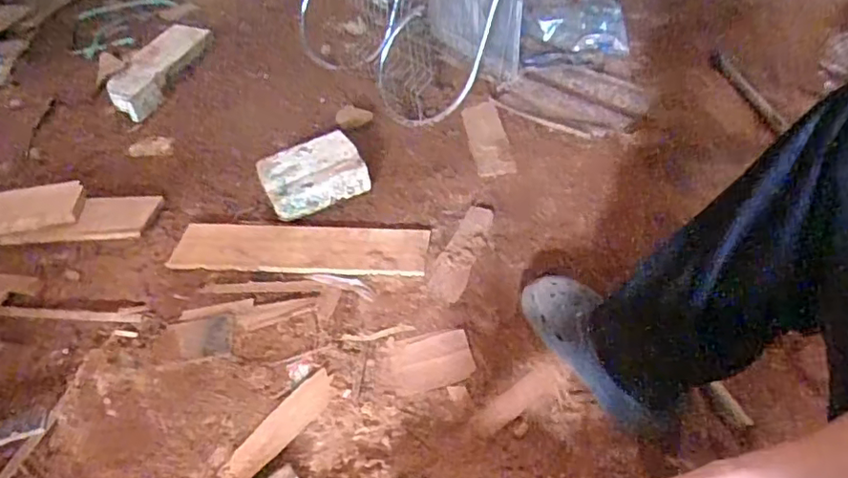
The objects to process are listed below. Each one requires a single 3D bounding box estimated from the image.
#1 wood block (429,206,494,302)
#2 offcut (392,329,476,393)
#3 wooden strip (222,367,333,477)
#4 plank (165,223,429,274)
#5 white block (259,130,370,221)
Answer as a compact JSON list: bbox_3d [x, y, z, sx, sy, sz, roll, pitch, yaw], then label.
[{"bbox_3d":[0.064,0.015,0.933,0.053,0.013,0.210,15,46,18],"label":"wood block"},{"bbox_3d":[0.009,0.162,0.779,0.111,0.008,0.077,-13,44,-12],"label":"offcut"},{"bbox_3d":[-0.190,0.246,0.697,0.043,0.008,0.231,24,49,25],"label":"wooden strip"},{"bbox_3d":[-0.196,0.015,0.931,0.400,0.014,0.104,3,43,6],"label":"plank"},{"bbox_3d":[-0.195,-0.112,1.016,0.169,0.072,0.124,-21,46,-19],"label":"white block"}]

